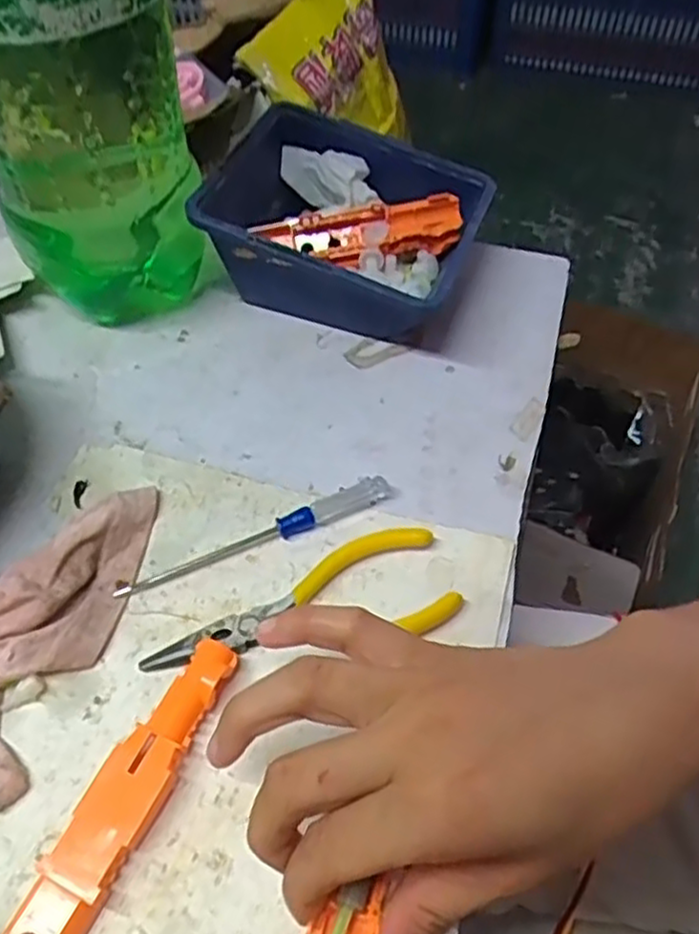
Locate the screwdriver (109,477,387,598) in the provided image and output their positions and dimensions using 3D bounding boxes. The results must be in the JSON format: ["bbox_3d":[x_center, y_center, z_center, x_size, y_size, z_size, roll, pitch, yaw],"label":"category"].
[{"bbox_3d":[-0.039,0.031,0.328,0.127,0.008,0.013,-24,57,-18],"label":"screwdriver"}]

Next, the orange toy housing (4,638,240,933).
[{"bbox_3d":[-0.077,0.115,0.260,0.023,0.014,0.119,22,56,15],"label":"orange toy housing"}]

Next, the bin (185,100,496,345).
[{"bbox_3d":[-0.001,-0.129,0.418,0.135,0.067,0.122,19,55,13],"label":"bin"}]

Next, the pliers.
[{"bbox_3d":[-0.020,0.054,0.311,0.128,0.008,0.044,-7,53,-6],"label":"pliers"}]

